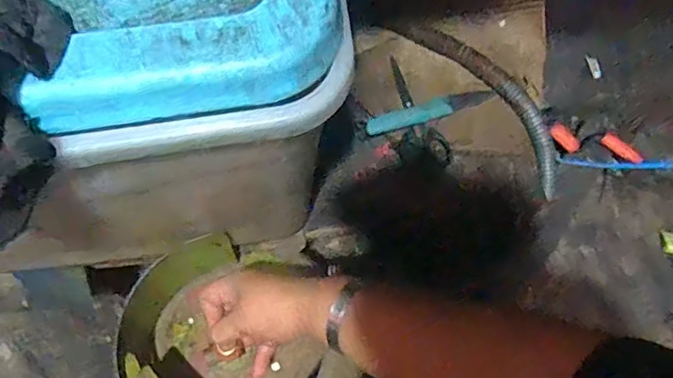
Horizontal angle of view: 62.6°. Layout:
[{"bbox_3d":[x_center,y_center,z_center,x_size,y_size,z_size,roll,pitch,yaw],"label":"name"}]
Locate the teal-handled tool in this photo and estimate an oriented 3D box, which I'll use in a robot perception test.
[{"bbox_3d":[0.110,-0.089,0.639,0.154,0.019,0.019,-15,69,-7],"label":"teal-handled tool"}]

